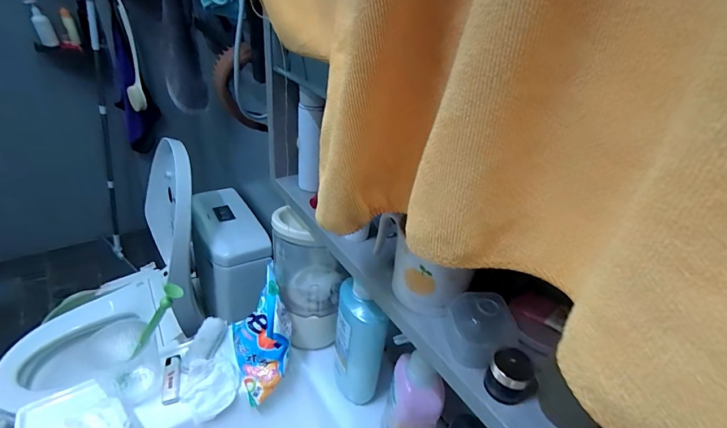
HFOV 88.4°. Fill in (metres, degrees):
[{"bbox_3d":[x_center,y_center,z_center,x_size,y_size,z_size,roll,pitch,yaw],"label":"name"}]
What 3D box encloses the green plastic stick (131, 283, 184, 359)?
[{"bbox_3d":[-0.292,0.149,0.525,0.022,0.144,0.019,28,23,-27],"label":"green plastic stick"}]

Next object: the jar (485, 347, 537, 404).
[{"bbox_3d":[0.106,0.116,0.268,0.029,0.030,0.029,3,33,-2],"label":"jar"}]

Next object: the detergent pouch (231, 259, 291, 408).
[{"bbox_3d":[-0.159,0.187,0.584,0.078,0.140,0.117,-13,36,-25],"label":"detergent pouch"}]

